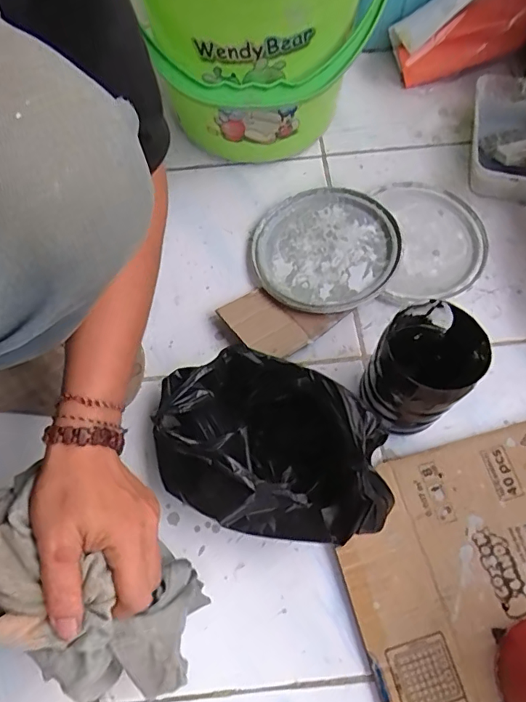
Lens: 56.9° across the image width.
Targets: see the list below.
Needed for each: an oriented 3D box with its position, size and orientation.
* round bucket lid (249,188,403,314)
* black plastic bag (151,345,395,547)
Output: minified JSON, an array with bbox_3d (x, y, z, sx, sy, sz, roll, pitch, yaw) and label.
[{"bbox_3d":[0.074,-0.125,0.583,0.167,0.026,0.169,-1,67,3],"label":"round bucket lid"},{"bbox_3d":[-0.004,0.080,0.435,0.227,0.144,0.154,15,69,8],"label":"black plastic bag"}]

